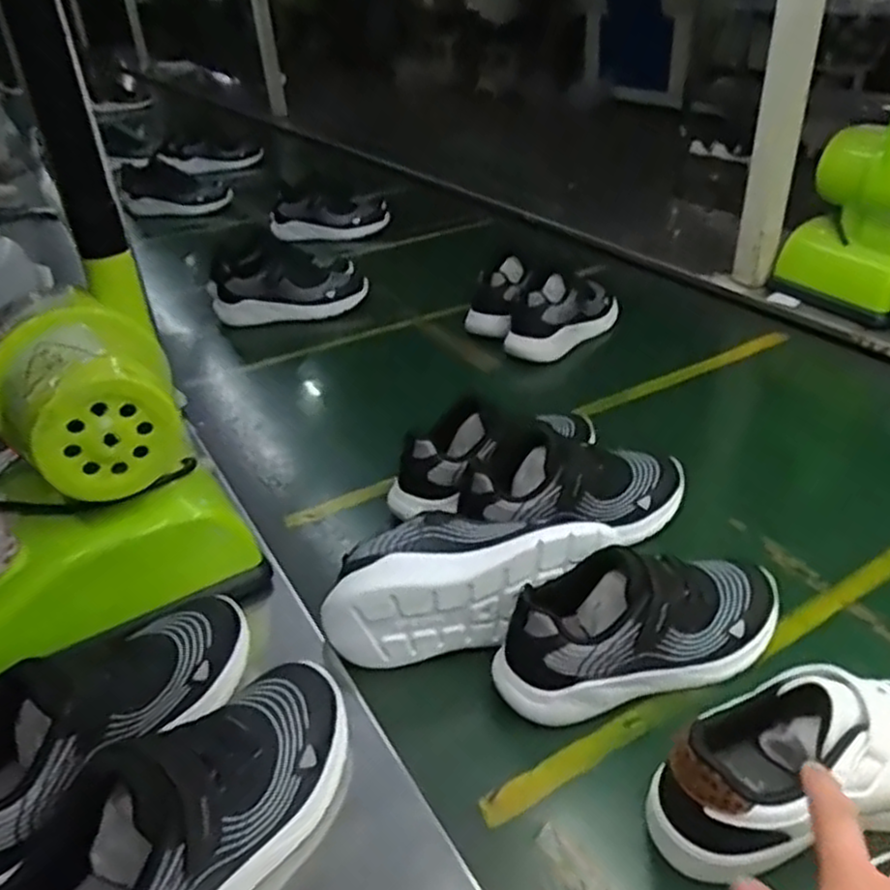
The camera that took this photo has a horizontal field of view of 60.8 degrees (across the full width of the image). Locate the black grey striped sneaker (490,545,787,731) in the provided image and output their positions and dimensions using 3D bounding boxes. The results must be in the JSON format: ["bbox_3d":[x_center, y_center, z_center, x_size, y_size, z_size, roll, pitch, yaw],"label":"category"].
[{"bbox_3d":[0.145,0.127,0.549,0.222,0.080,0.088,-11,36,-11],"label":"black grey striped sneaker"}]

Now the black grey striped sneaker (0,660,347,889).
[{"bbox_3d":[-0.141,0.202,0.416,0.088,0.095,0.229,19,41,29],"label":"black grey striped sneaker"}]

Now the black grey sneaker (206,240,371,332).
[{"bbox_3d":[-0.245,-0.255,1.194,0.233,0.125,0.111,-16,37,-17],"label":"black grey sneaker"}]

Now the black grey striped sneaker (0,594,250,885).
[{"bbox_3d":[-0.222,0.160,0.470,0.112,0.080,0.234,21,42,31],"label":"black grey striped sneaker"}]

